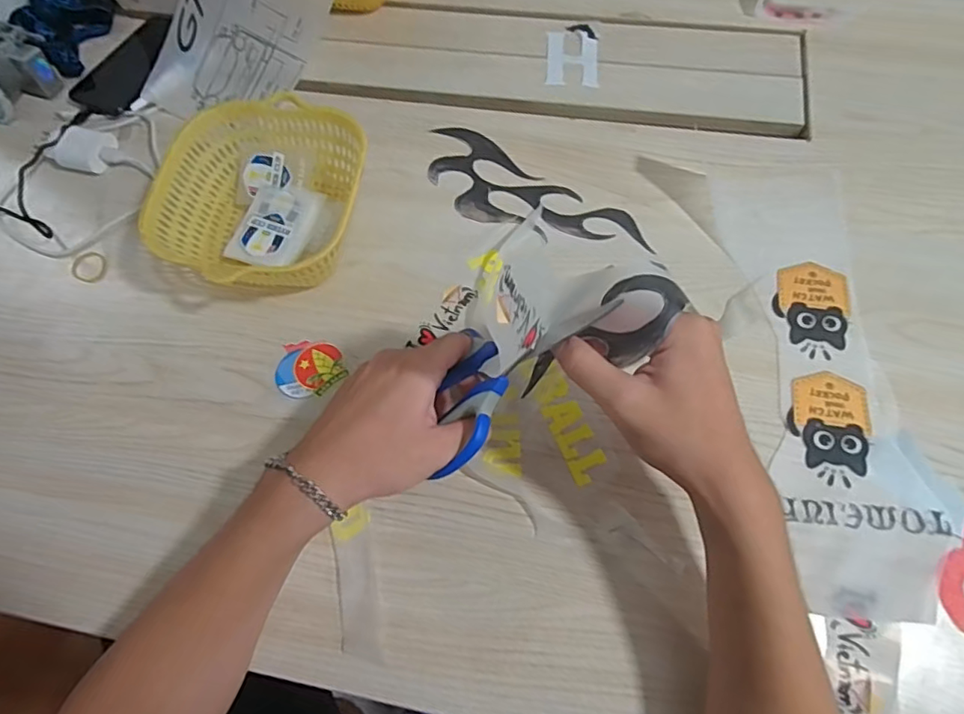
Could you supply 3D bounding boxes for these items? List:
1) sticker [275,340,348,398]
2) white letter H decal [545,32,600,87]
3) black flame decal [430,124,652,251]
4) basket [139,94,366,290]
[{"bbox_3d":[-0.136,0.009,0.450,0.054,0.004,0.046,-5,68,2],"label":"sticker"},{"bbox_3d":[0.094,-0.308,0.580,0.052,0.004,0.075,6,66,4],"label":"white letter H decal"},{"bbox_3d":[0.036,-0.142,0.511,0.217,0.005,0.080,35,71,17],"label":"black flame decal"},{"bbox_3d":[-0.177,-0.131,0.472,0.153,0.067,0.164,14,67,8],"label":"basket"}]

